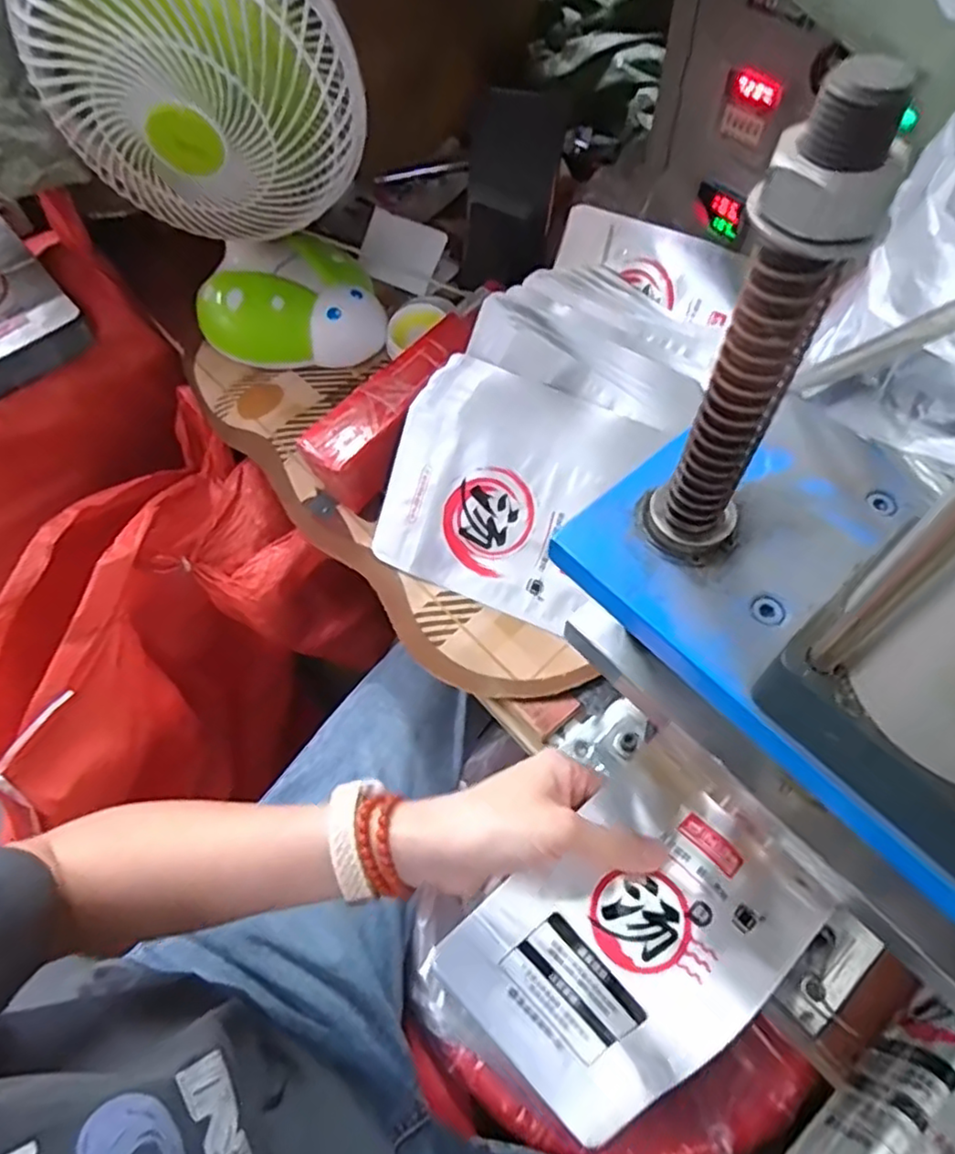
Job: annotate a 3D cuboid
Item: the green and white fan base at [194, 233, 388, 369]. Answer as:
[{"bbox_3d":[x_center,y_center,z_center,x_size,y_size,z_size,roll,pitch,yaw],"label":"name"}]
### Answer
[{"bbox_3d":[-0.177,-0.254,0.610,0.174,0.067,0.128,-5,60,-1],"label":"green and white fan base"}]

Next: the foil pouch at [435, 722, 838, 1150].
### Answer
[{"bbox_3d":[0.081,0.177,0.331,0.175,0.019,0.116,-41,73,-8],"label":"foil pouch"}]

